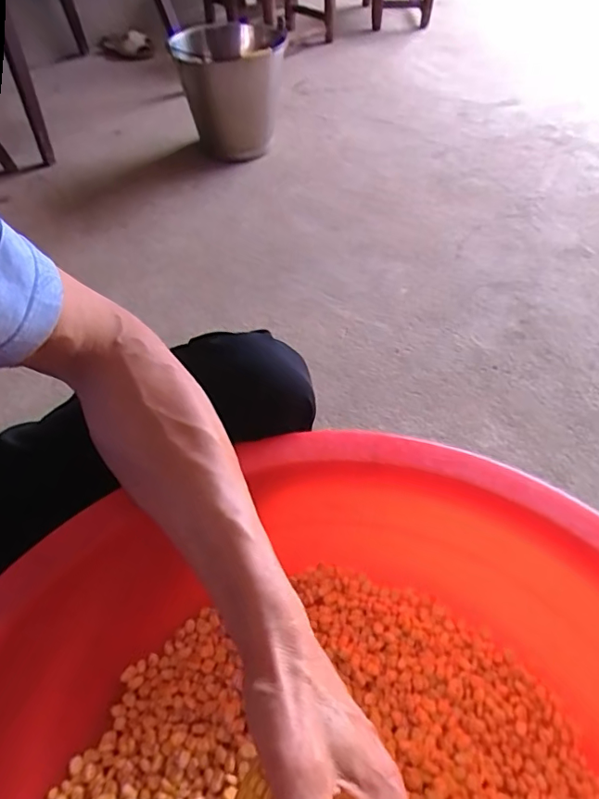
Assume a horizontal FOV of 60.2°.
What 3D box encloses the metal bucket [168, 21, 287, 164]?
[{"bbox_3d":[-0.172,-0.781,1.332,0.258,0.265,0.253,1,53,5],"label":"metal bucket"}]

